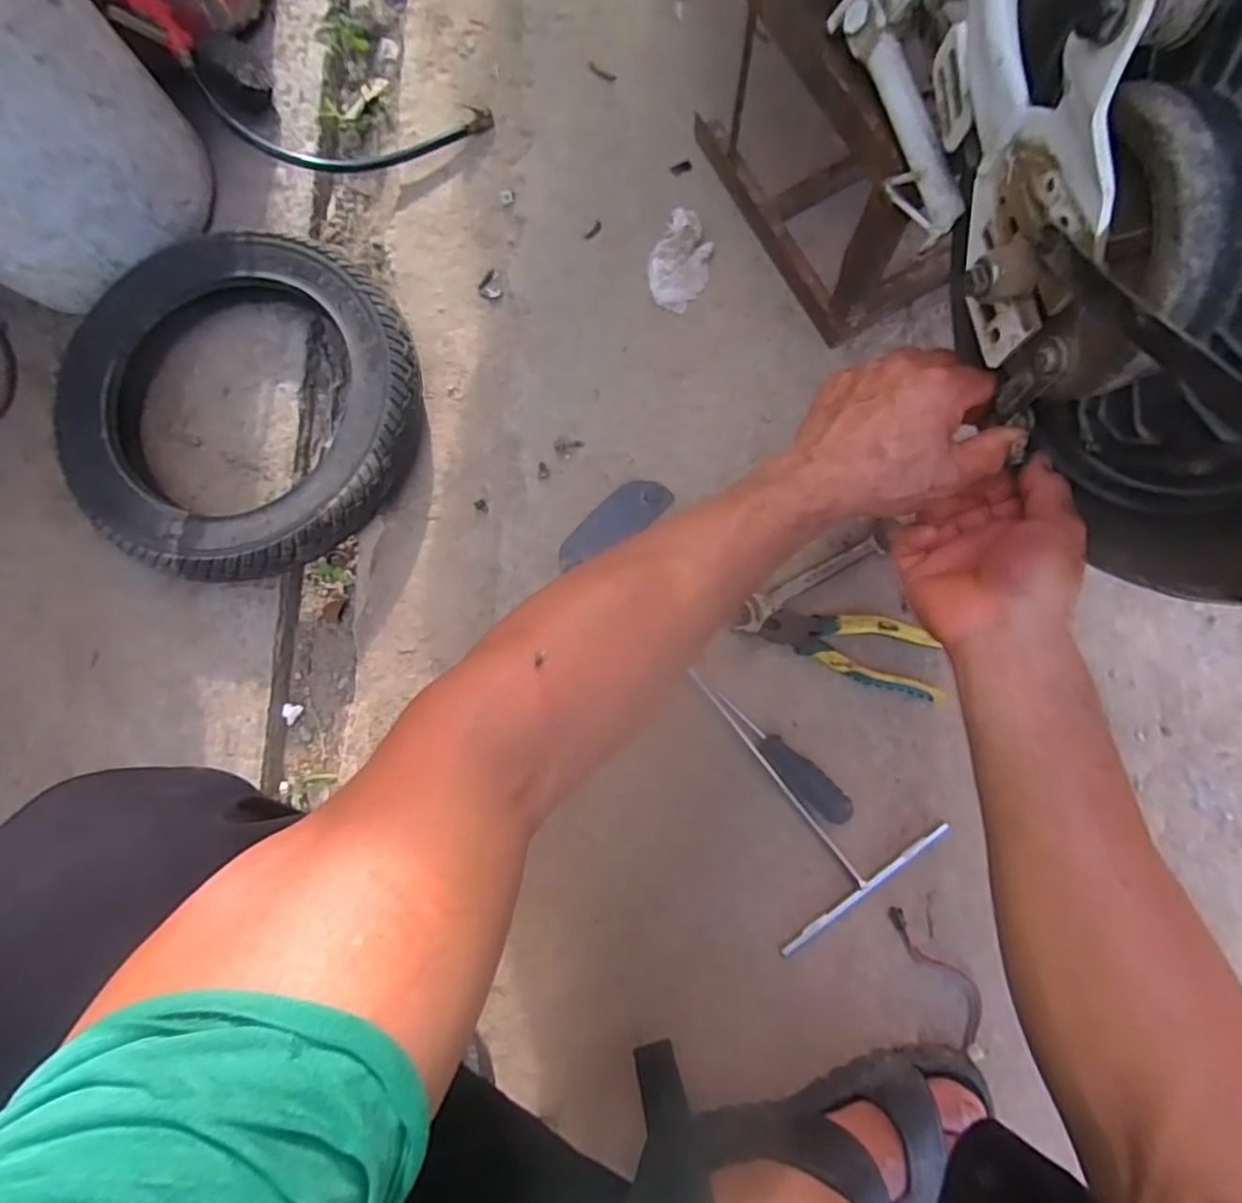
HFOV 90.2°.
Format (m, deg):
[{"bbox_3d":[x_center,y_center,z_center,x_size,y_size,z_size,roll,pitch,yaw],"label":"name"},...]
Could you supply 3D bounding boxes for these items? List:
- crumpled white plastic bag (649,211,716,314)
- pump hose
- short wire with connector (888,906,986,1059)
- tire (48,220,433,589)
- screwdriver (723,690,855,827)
[{"bbox_3d":[0.064,-0.354,0.639,0.056,0.026,0.097,17,84,6],"label":"crumpled white plastic bag"},{"bbox_3d":[-0.296,-0.516,0.682,0.304,0.060,0.092,-7,82,-13],"label":"pump hose"},{"bbox_3d":[0.285,0.329,0.545,0.035,0.006,0.133,-28,82,0],"label":"short wire with connector"},{"bbox_3d":[-0.387,-0.201,0.633,0.362,0.068,0.345,32,86,7],"label":"tire"},{"bbox_3d":[0.148,0.142,0.564,0.146,0.021,0.029,44,87,8],"label":"screwdriver"}]

